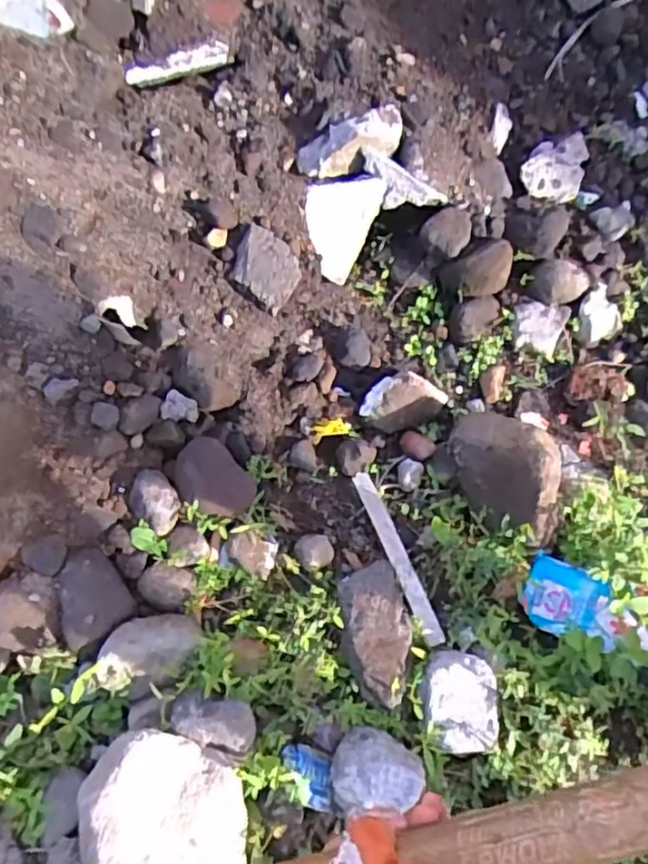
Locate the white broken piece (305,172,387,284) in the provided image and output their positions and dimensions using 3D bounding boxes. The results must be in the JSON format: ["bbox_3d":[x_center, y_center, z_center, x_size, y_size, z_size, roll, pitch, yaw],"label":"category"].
[{"bbox_3d":[0.019,-0.358,1.120,0.117,0.176,0.029,27,17,4],"label":"white broken piece"}]

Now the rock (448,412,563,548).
[{"bbox_3d":[0.274,0.060,0.971,0.115,0.113,0.216,-20,63,-15],"label":"rock"}]

